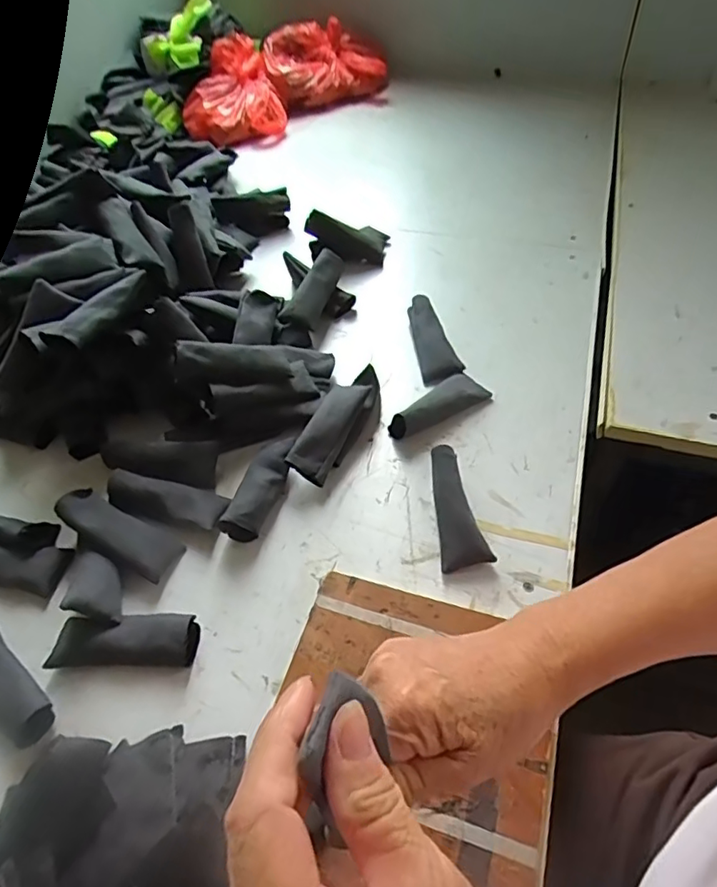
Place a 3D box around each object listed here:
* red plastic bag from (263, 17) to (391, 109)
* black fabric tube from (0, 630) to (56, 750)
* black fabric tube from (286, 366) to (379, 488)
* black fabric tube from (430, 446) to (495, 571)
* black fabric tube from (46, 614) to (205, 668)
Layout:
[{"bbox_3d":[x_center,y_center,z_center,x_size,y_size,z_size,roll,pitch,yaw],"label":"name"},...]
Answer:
[{"bbox_3d":[-0.064,-0.671,0.999,0.197,0.096,0.137,-17,52,-8],"label":"red plastic bag"},{"bbox_3d":[-0.258,0.172,0.402,0.102,0.026,0.037,30,60,26],"label":"black fabric tube"},{"bbox_3d":[-0.017,-0.018,0.523,0.043,0.039,0.130,19,55,19],"label":"black fabric tube"},{"bbox_3d":[0.082,0.052,0.463,0.038,0.035,0.100,-5,51,2],"label":"black fabric tube"},{"bbox_3d":[-0.170,0.144,0.415,0.103,0.023,0.036,-1,51,4],"label":"black fabric tube"}]

